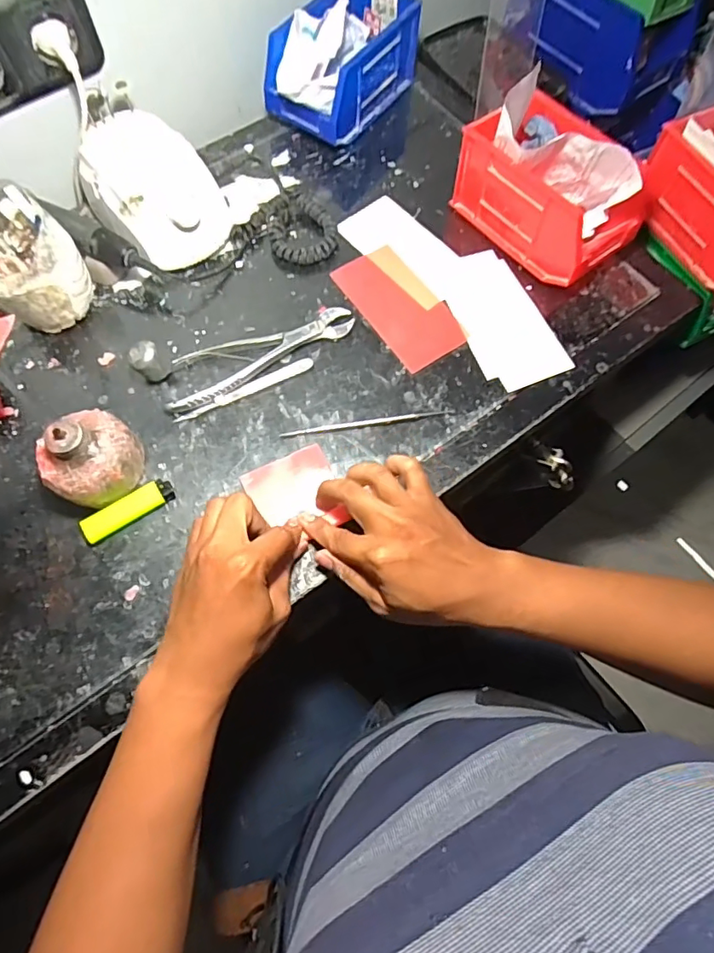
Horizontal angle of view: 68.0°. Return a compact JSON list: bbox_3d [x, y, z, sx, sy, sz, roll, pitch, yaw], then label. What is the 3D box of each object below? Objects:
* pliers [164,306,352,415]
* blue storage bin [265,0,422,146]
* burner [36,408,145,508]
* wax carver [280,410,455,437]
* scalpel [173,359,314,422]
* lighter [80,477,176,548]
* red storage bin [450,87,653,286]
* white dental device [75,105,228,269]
[{"bbox_3d":[-0.097,-0.122,0.511,0.194,0.012,0.053,-30,73,-13],"label":"pliers"},{"bbox_3d":[-0.021,-0.468,0.608,0.102,0.091,0.183,35,72,11],"label":"blue storage bin"},{"bbox_3d":[-0.221,-0.017,0.436,0.079,0.075,0.068,-37,75,-15],"label":"burner"},{"bbox_3d":[0.011,-0.050,0.491,0.160,0.004,0.008,-7,70,-5],"label":"wax carver"},{"bbox_3d":[-0.105,-0.082,0.500,0.137,0.004,0.012,-26,72,-12],"label":"scalpel"},{"bbox_3d":[-0.194,0.028,0.450,0.078,0.012,0.023,-32,74,-13],"label":"lighter"},{"bbox_3d":[0.193,-0.286,0.539,0.096,0.096,0.172,-37,75,-15],"label":"red storage bin"},{"bbox_3d":[-0.196,-0.278,0.527,0.108,0.076,0.137,-35,74,-14],"label":"white dental device"}]

